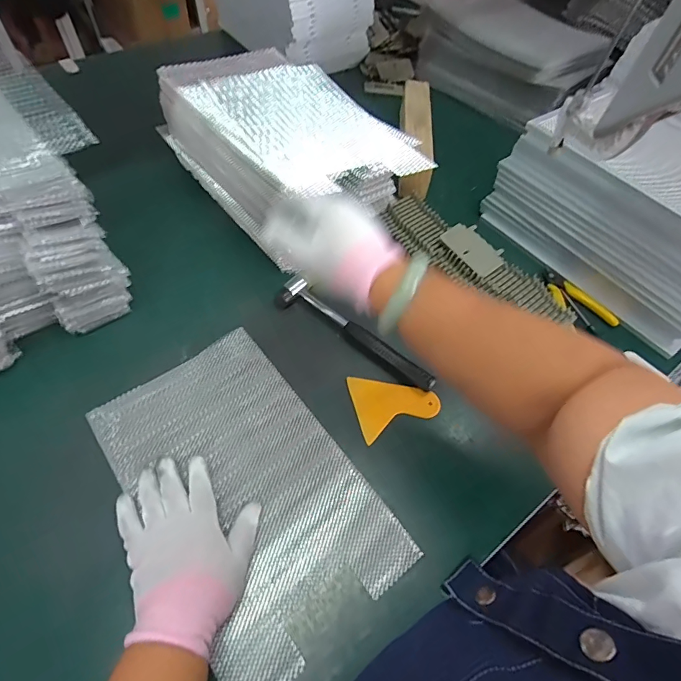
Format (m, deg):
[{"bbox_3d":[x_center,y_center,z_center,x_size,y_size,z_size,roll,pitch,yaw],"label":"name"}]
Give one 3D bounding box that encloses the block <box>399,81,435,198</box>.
[{"bbox_3d":[0.137,-0.369,0.756,0.059,0.054,0.281,6,55,-1],"label":"block"}]

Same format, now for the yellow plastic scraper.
[{"bbox_3d":[0.064,0.071,0.503,0.096,0.005,0.076,-14,66,-9],"label":"yellow plastic scraper"}]

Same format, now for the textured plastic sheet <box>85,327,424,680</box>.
[{"bbox_3d":[-0.100,0.144,0.437,0.195,0.010,0.324,-32,64,-22],"label":"textured plastic sheet"}]

